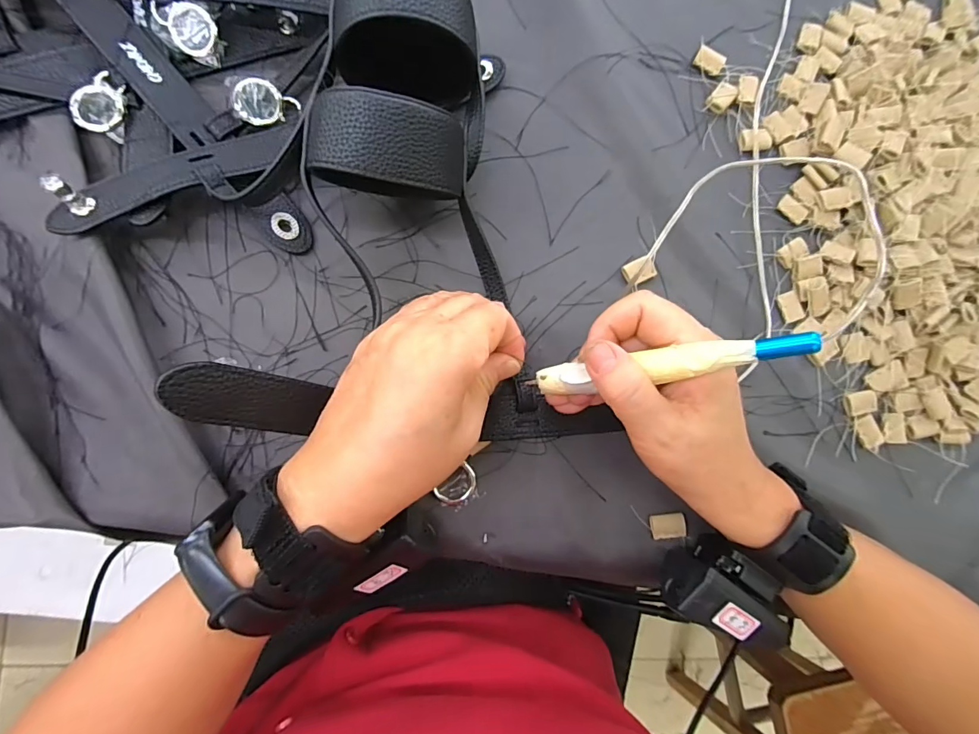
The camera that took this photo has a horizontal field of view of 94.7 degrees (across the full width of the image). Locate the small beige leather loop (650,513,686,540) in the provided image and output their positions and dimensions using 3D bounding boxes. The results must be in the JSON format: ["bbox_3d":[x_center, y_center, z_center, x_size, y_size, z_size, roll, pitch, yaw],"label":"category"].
[{"bbox_3d":[0.109,0.097,0.274,0.020,0.004,0.014,-12,76,8],"label":"small beige leather loop"}]

